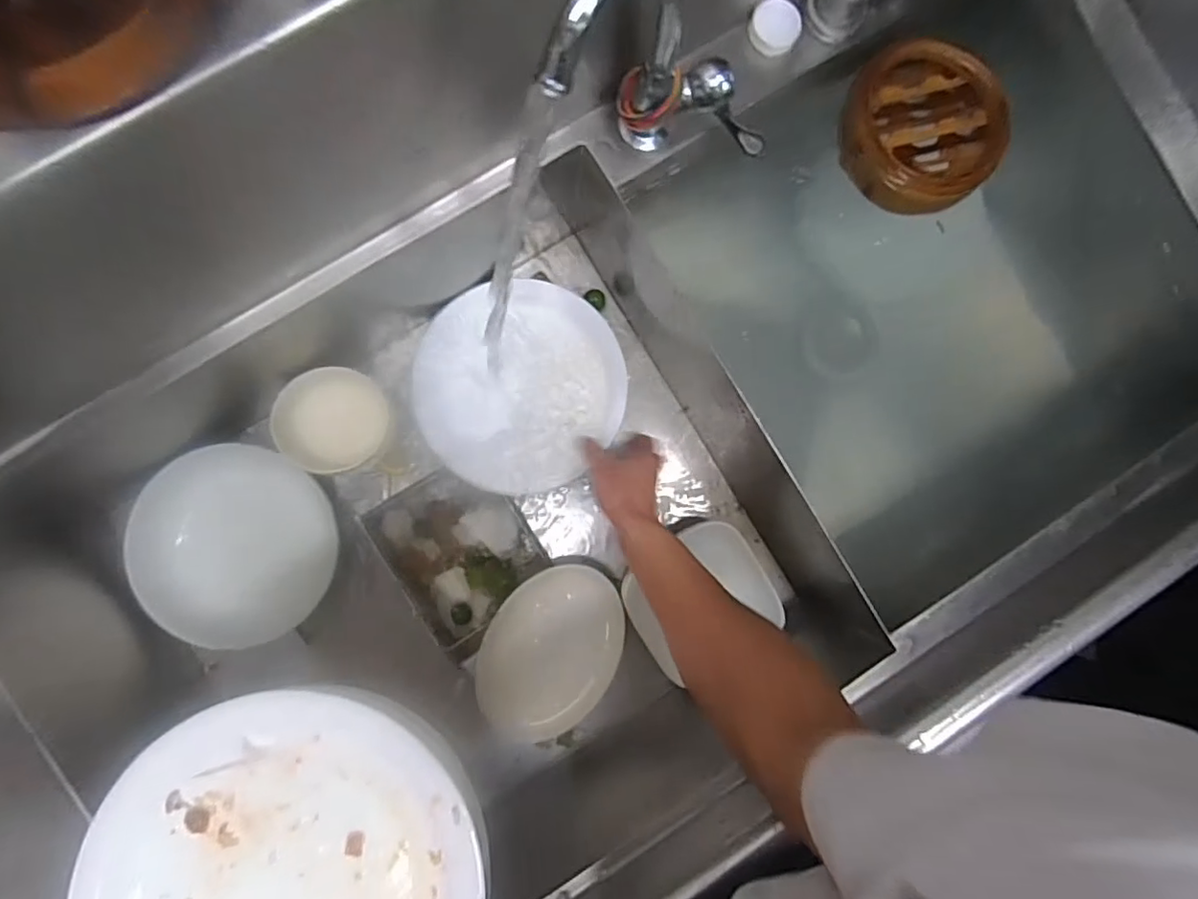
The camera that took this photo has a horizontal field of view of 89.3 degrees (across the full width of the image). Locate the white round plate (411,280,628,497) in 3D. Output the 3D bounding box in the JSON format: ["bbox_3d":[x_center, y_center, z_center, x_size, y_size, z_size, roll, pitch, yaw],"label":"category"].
[{"bbox_3d":[-0.090,-0.071,0.672,0.223,0.024,0.226,0,89,-3],"label":"white round plate"}]

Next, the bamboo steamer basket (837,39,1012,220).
[{"bbox_3d":[0.299,-0.299,0.564,0.144,0.039,0.143,0,89,-3],"label":"bamboo steamer basket"}]

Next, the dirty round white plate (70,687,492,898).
[{"bbox_3d":[-0.181,0.255,0.349,0.225,0.038,0.209,0,89,-3],"label":"dirty round white plate"}]

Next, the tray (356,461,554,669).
[{"bbox_3d":[-0.158,0.120,0.704,0.161,0.057,0.193,-32,91,-3],"label":"tray"}]

